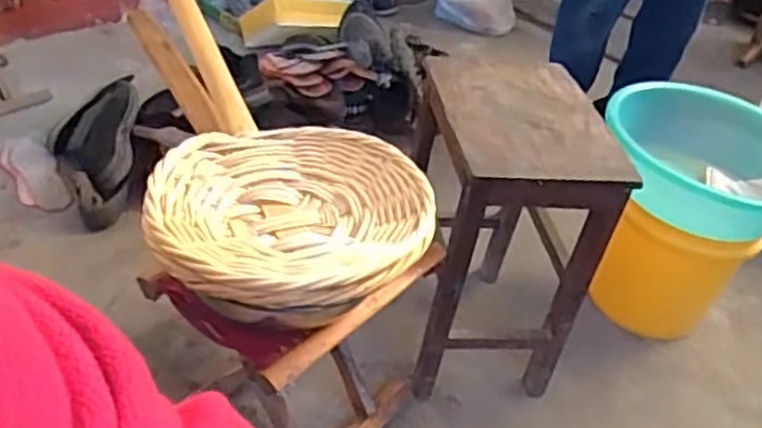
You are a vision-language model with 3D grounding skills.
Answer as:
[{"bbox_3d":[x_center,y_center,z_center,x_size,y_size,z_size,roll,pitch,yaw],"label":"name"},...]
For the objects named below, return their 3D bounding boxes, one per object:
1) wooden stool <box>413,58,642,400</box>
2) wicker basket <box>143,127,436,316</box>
[{"bbox_3d":[0.177,0.035,1.166,0.235,0.448,0.310,2,35,-8],"label":"wooden stool"},{"bbox_3d":[-0.095,0.000,0.793,0.285,0.064,0.272,7,35,-1],"label":"wicker basket"}]

